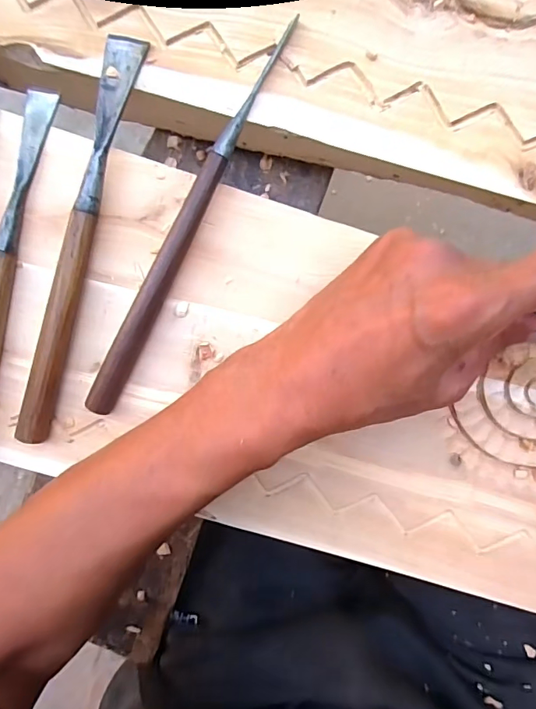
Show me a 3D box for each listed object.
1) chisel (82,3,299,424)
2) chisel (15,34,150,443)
[{"bbox_3d":[-0.047,-0.078,0.274,0.013,0.019,0.252,28,95,3],"label":"chisel"},{"bbox_3d":[-0.116,-0.068,0.281,0.020,0.020,0.248,15,95,4],"label":"chisel"}]

